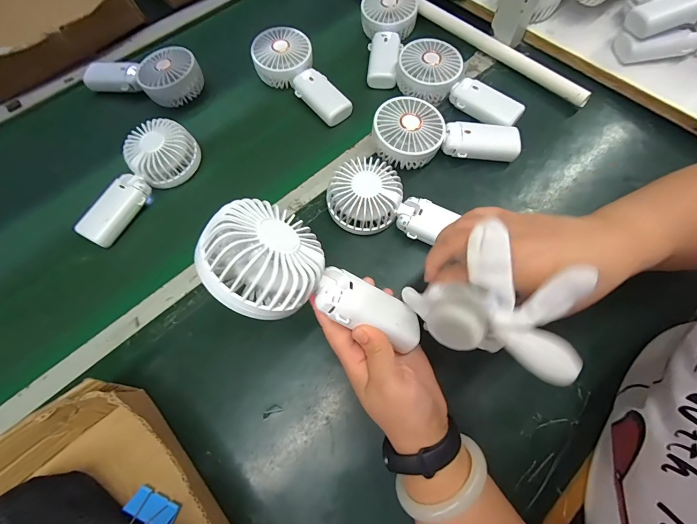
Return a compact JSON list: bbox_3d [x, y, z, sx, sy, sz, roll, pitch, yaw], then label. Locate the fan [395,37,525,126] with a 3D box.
[{"bbox_3d":[0.156,-0.250,0.460,0.178,0.041,0.080,26,72,12],"label":"fan"}]

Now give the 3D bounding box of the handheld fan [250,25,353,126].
[{"bbox_3d":[-0.074,-0.269,0.483,0.083,0.039,0.178,-31,71,-10],"label":"handheld fan"}]

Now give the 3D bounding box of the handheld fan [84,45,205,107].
[{"bbox_3d":[-0.308,-0.284,0.498,0.170,0.033,0.080,10,69,6],"label":"handheld fan"}]

